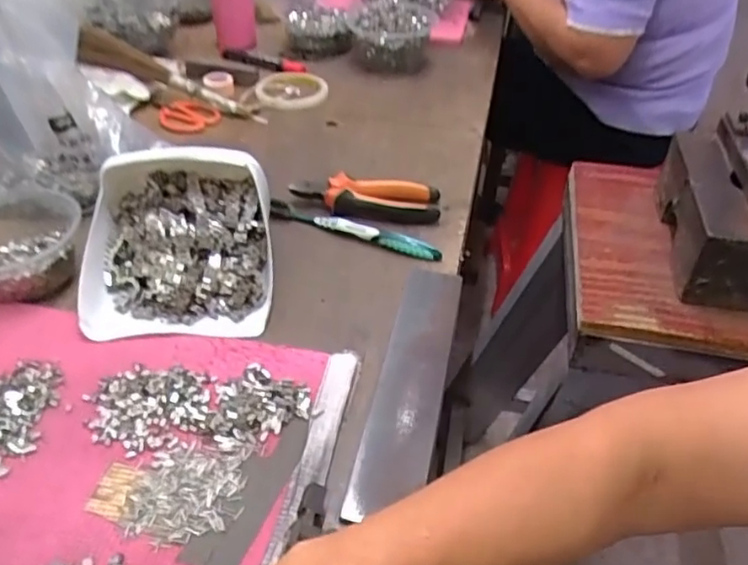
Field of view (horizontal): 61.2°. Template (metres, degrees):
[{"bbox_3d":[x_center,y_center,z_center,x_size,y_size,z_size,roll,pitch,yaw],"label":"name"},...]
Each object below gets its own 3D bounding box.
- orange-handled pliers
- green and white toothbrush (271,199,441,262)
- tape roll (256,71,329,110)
[{"bbox_3d":[-0.009,-0.086,0.643,0.148,0.023,0.059,2,40,2],"label":"orange-handled pliers"},{"bbox_3d":[-0.020,-0.053,0.613,0.175,0.010,0.023,16,43,17],"label":"green and white toothbrush"},{"bbox_3d":[-0.113,-0.269,0.881,0.099,0.018,0.099,2,41,-2],"label":"tape roll"}]

